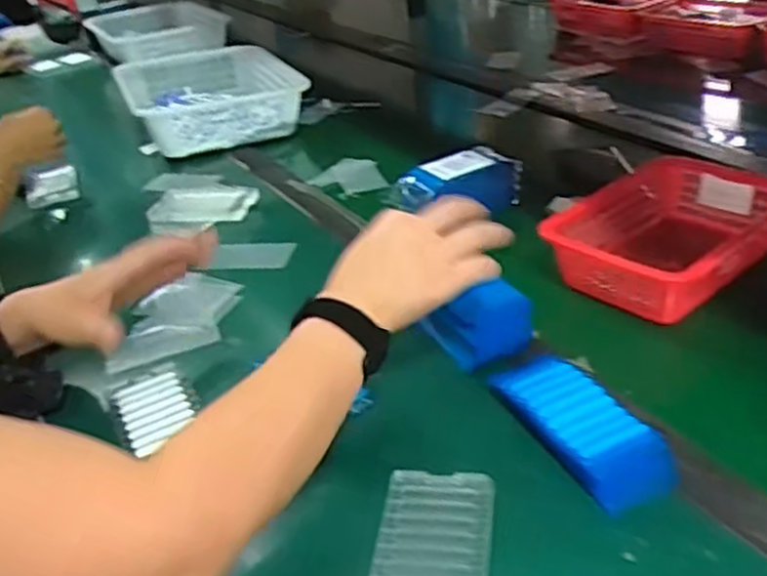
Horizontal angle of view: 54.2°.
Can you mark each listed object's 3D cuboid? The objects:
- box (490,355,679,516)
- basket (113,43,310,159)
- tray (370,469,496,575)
[{"bbox_3d":[0.137,0.097,0.525,0.064,0.027,0.138,-18,32,-16],"label":"box"},{"bbox_3d":[-0.290,-0.321,1.267,0.267,0.077,0.352,-19,33,-17],"label":"basket"},{"bbox_3d":[0.030,0.162,0.462,0.069,0.018,0.123,0,32,13],"label":"tray"}]

